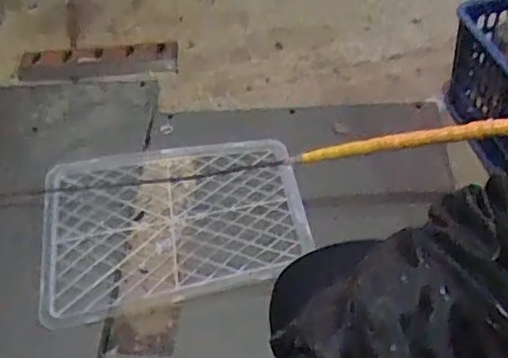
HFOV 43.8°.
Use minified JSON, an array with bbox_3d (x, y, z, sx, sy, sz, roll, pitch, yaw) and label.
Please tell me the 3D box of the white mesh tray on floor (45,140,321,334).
[{"bbox_3d":[-0.131,0.062,1.015,0.415,0.053,0.305,-11,49,-3],"label":"white mesh tray on floor"}]

